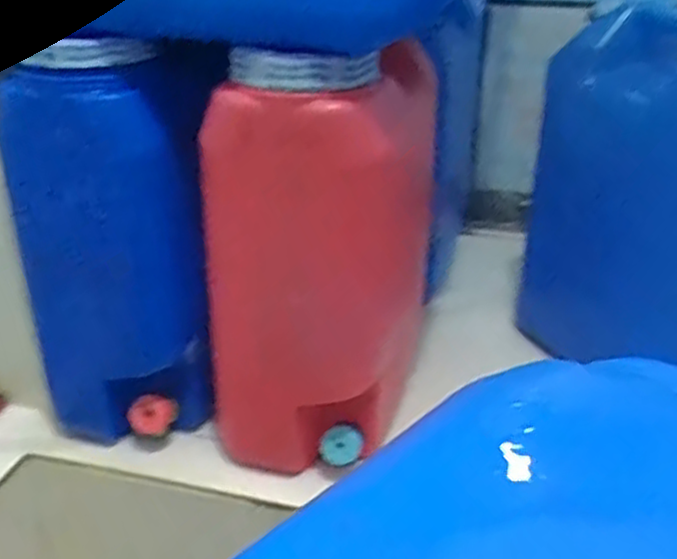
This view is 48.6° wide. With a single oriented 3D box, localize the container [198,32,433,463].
[{"bbox_3d":[-0.004,-0.046,0.749,0.171,0.376,0.262,9,29,15],"label":"container"}]

